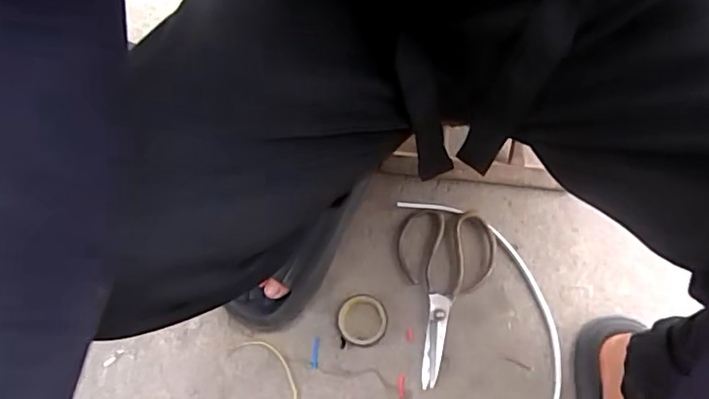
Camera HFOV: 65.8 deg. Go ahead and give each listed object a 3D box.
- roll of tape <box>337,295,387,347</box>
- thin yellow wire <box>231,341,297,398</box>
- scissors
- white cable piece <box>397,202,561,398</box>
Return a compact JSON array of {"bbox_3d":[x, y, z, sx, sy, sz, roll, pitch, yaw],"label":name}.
[{"bbox_3d":[0.008,0.142,0.641,0.057,0.012,0.058,0,71,1],"label":"roll of tape"},{"bbox_3d":[-0.097,0.206,0.628,0.048,0.013,0.106,-27,72,-8],"label":"thin yellow wire"},{"bbox_3d":[0.108,0.111,0.645,0.114,0.008,0.206,2,71,2],"label":"scissors"},{"bbox_3d":[0.173,0.110,0.642,0.095,0.008,0.310,-28,72,-8],"label":"white cable piece"}]

